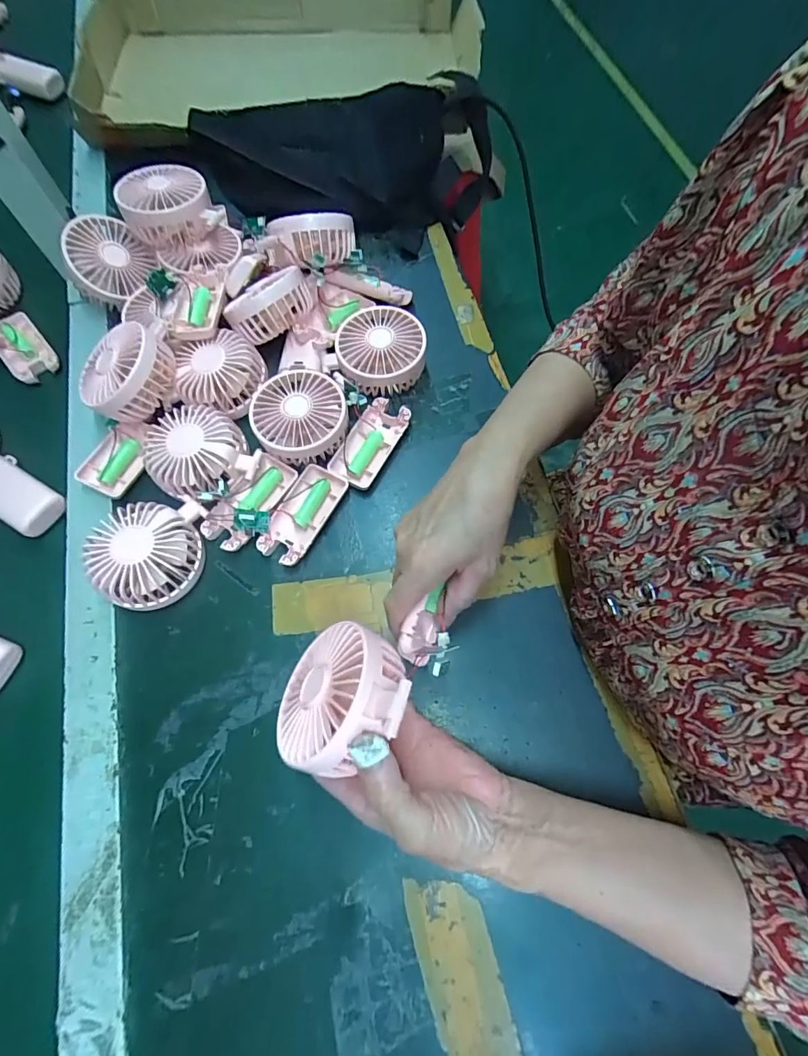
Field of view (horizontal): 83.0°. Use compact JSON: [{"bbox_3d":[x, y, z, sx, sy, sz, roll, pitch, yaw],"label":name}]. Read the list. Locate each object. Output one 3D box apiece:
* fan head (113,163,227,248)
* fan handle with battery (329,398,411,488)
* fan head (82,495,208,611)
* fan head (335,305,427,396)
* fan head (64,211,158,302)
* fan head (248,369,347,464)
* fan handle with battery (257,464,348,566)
[{"bbox_3d":[-0.238,-0.331,0.466,0.093,0.042,0.082,-26,71,-9],"label":"fan head"},{"bbox_3d":[-0.033,-0.081,0.433,0.045,0.015,0.092,28,72,11],"label":"fan handle with battery"},{"bbox_3d":[-0.211,0.018,0.381,0.077,0.045,0.095,-3,69,0],"label":"fan head"},{"bbox_3d":[-0.022,-0.174,0.451,0.082,0.043,0.087,-5,69,-1],"label":"fan head"},{"bbox_3d":[-0.306,-0.282,0.477,0.075,0.047,0.088,44,76,-29],"label":"fan head"},{"bbox_3d":[-0.095,-0.103,0.423,0.082,0.037,0.085,-10,69,-3],"label":"fan head"},{"bbox_3d":[-0.091,-0.012,0.405,0.044,0.019,0.091,26,72,10],"label":"fan handle with battery"}]

